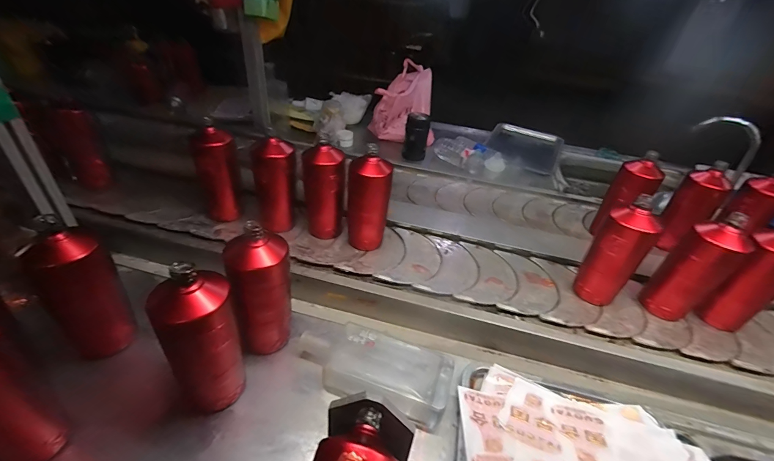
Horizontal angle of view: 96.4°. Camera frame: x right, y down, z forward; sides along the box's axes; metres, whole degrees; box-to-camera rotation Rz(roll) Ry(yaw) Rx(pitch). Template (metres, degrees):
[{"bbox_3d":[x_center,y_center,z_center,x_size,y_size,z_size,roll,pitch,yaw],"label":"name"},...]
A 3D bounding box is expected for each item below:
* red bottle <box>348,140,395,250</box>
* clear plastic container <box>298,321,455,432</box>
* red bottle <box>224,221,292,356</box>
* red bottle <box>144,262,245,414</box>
[{"bbox_3d":[-0.035,-0.057,0.680,0.080,0.186,0.081,5,38,-2],"label":"red bottle"},{"bbox_3d":[-0.022,0.195,0.494,0.225,0.046,0.105,13,38,9],"label":"clear plastic container"},{"bbox_3d":[-0.171,0.084,0.478,0.074,0.188,0.062,-11,41,-21],"label":"red bottle"},{"bbox_3d":[-0.209,0.131,0.401,0.076,0.203,0.059,-17,43,-27],"label":"red bottle"}]

